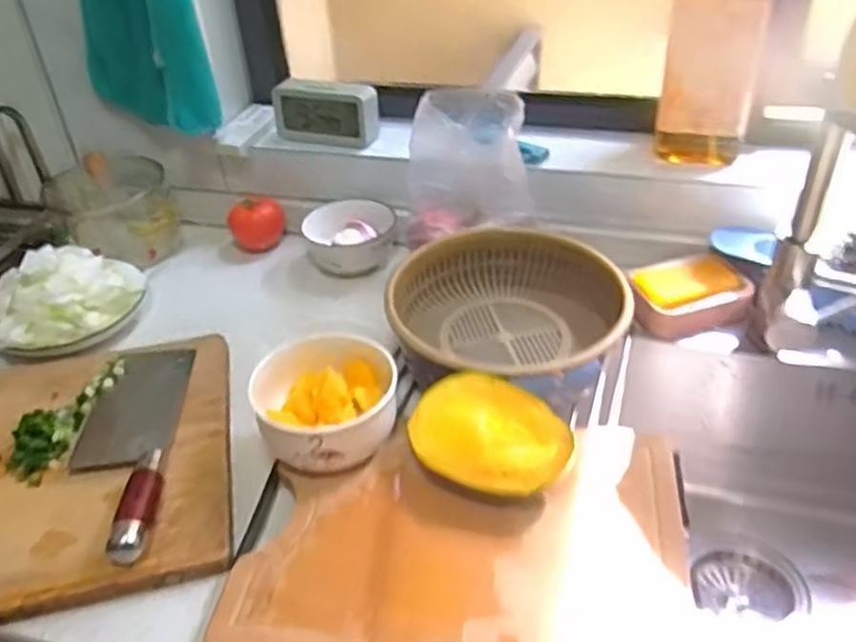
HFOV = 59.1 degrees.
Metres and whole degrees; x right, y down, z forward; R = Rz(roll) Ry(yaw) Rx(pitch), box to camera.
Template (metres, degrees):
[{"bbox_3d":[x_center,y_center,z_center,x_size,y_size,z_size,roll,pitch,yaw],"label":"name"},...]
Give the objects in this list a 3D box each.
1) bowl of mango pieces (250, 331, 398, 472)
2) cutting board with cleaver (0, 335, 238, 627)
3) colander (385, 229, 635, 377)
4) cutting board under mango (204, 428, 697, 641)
[{"bbox_3d":[-0.085,0.077,0.662,0.123,0.081,0.112,-3,38,2],"label":"bowl of mango pieces"},{"bbox_3d":[-0.384,0.134,0.683,0.404,0.040,0.312,-11,38,-9],"label":"cutting board with cleaver"},{"bbox_3d":[0.076,-0.002,0.749,0.234,0.073,0.220,8,39,16],"label":"colander"},{"bbox_3d":[0.030,0.174,0.593,0.331,0.033,0.239,3,38,9],"label":"cutting board under mango"}]

